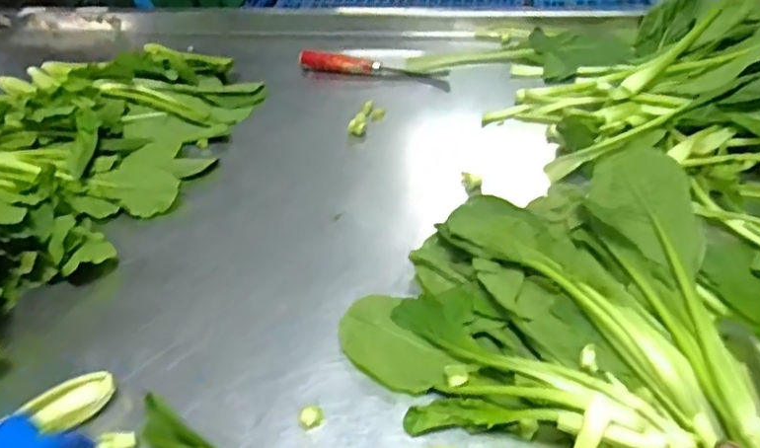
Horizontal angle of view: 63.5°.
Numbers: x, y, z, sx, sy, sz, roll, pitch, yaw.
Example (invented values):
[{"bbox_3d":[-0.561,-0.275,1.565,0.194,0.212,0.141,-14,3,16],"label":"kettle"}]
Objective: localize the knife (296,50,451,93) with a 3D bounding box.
[{"bbox_3d":[-0.008,-0.235,0.911,0.229,0.031,0.035,9,49,17],"label":"knife"}]

